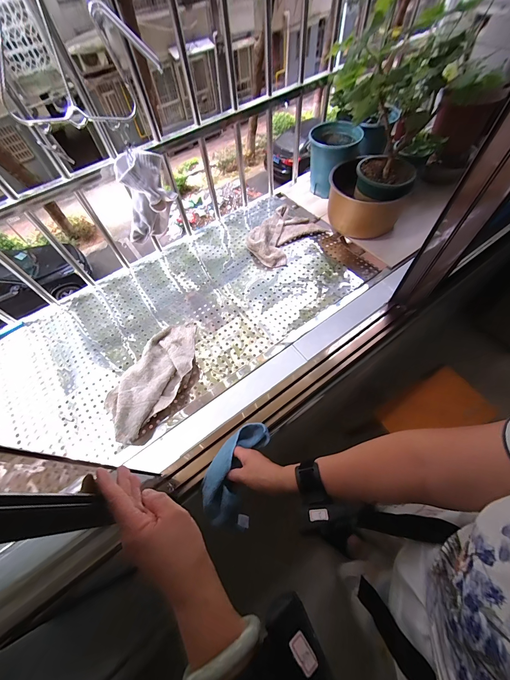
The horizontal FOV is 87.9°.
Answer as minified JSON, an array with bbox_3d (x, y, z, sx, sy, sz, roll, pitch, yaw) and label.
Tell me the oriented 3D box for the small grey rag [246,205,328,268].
[{"bbox_3d":[0.088,-0.344,0.842,0.166,0.059,0.245,39,69,23],"label":"small grey rag"}]

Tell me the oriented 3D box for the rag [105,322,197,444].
[{"bbox_3d":[-0.235,0.079,0.630,0.143,0.059,0.310,21,64,15],"label":"rag"}]

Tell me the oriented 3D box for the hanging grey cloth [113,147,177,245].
[{"bbox_3d":[-0.241,-0.297,0.589,0.124,0.192,0.089,-28,62,-12],"label":"hanging grey cloth"}]

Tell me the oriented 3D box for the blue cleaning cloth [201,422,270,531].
[{"bbox_3d":[-0.034,0.245,0.494,0.098,0.049,0.185,20,71,13],"label":"blue cleaning cloth"}]

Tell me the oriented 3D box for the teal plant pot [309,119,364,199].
[{"bbox_3d":[0.257,-0.593,0.897,0.153,0.185,0.147,11,61,11],"label":"teal plant pot"}]

